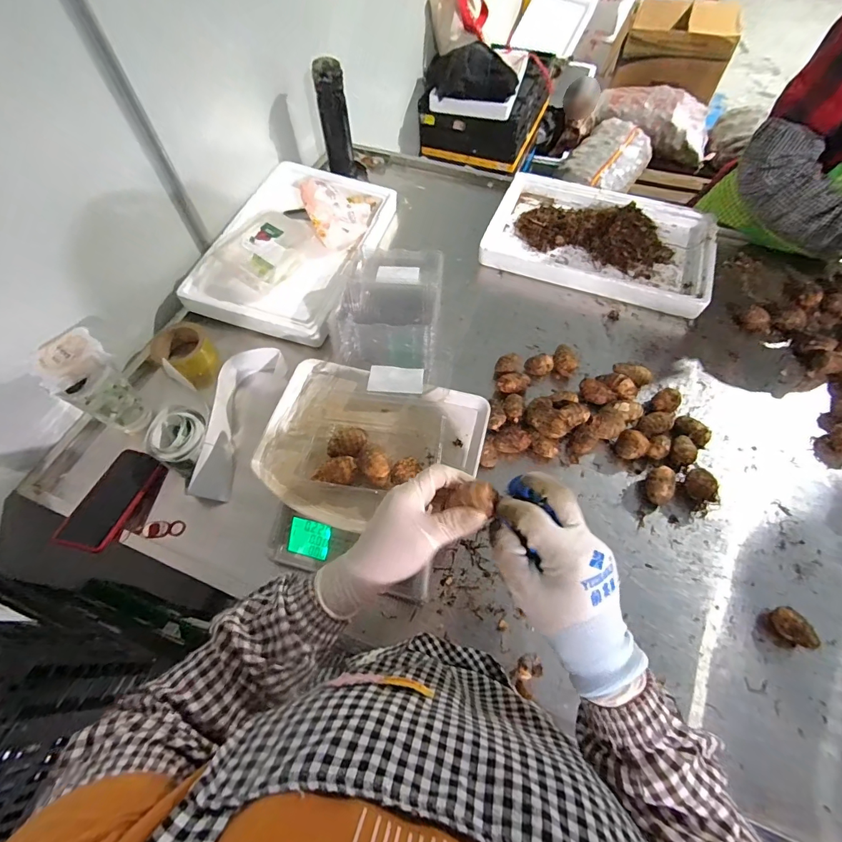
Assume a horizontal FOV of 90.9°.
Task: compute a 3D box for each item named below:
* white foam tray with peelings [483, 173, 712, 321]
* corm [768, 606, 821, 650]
[{"bbox_3d":[0.395,-0.416,0.917,0.457,0.089,0.322,17,63,9],"label":"white foam tray with peelings"},{"bbox_3d":[0.498,0.277,0.553,0.035,0.033,0.051,-9,62,-5],"label":"corm"}]

